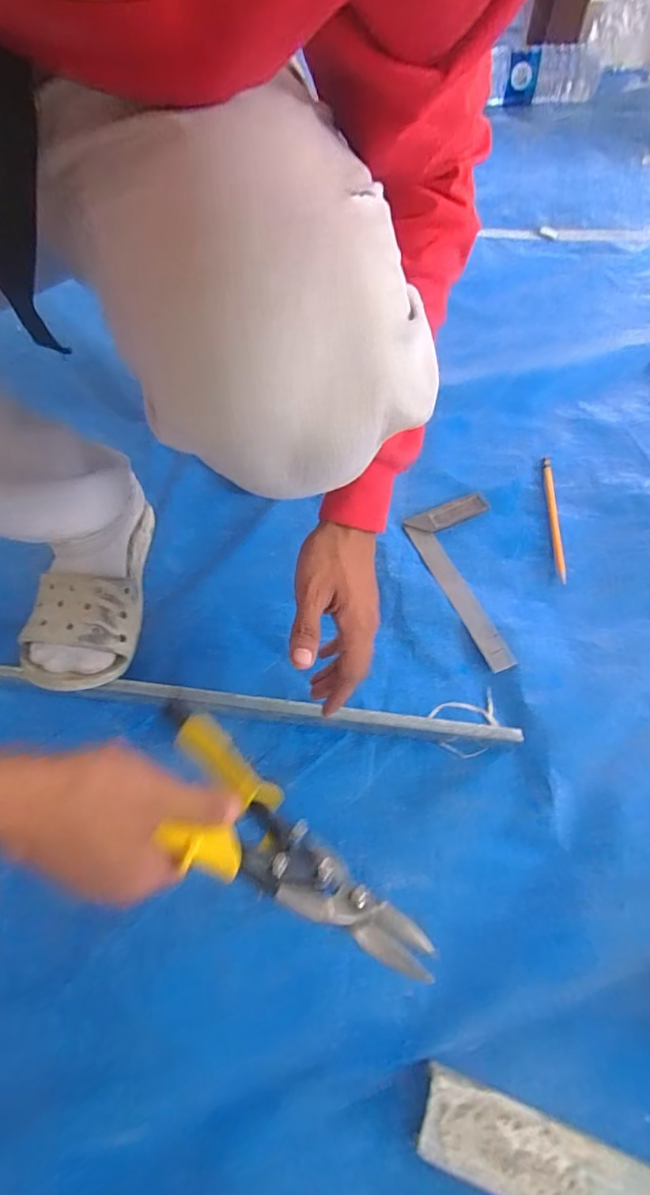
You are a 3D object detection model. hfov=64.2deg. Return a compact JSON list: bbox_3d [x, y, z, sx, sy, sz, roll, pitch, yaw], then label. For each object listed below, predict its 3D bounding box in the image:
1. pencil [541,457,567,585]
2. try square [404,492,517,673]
[{"bbox_3d":[0.261,-0.093,0.590,0.012,0.011,0.162,2,64,5],"label":"pencil"},{"bbox_3d":[0.170,-0.026,0.561,0.099,0.012,0.203,-21,65,-6],"label":"try square"}]

